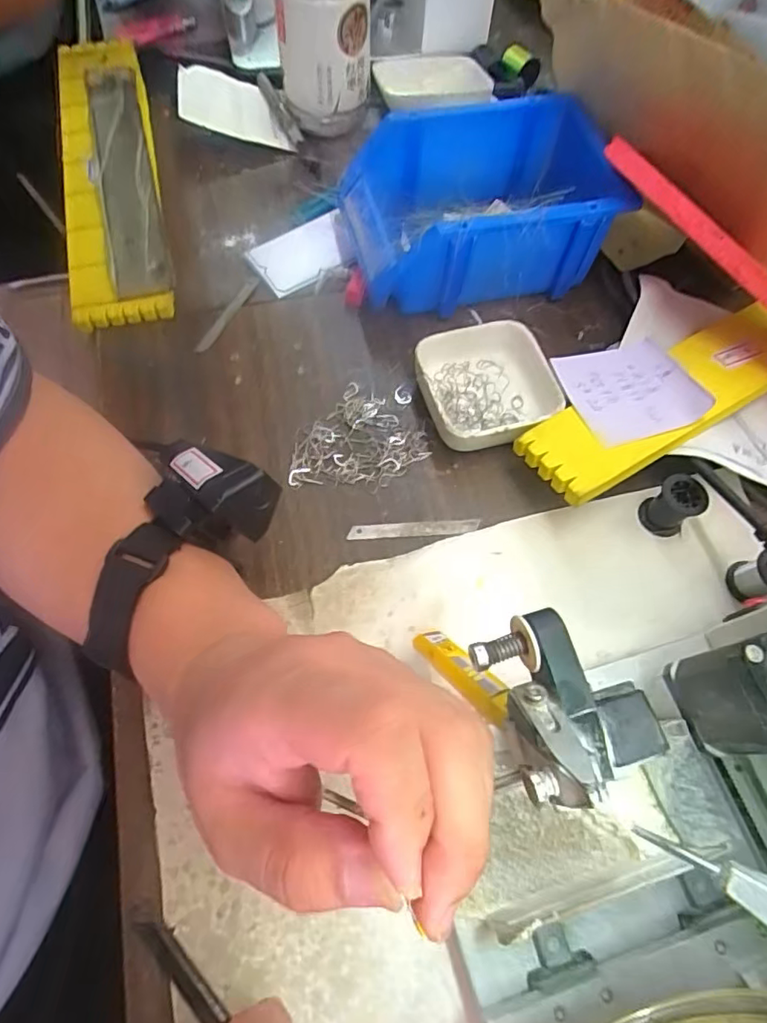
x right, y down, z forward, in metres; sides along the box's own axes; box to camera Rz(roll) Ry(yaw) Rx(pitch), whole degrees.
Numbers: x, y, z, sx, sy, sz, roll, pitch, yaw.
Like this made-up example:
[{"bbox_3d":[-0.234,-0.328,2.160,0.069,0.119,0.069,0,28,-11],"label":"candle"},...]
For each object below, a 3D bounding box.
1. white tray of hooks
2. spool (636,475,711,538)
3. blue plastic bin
[{"bbox_3d":[0.068,-0.079,0.369,0.085,0.033,0.085,-16,66,-7],"label":"white tray of hooks"},{"bbox_3d":[0.174,-0.004,0.335,0.030,0.032,0.026,-36,70,-15],"label":"spool"},{"bbox_3d":[0.061,-0.216,0.395,0.161,0.086,0.128,-12,65,-5],"label":"blue plastic bin"}]

